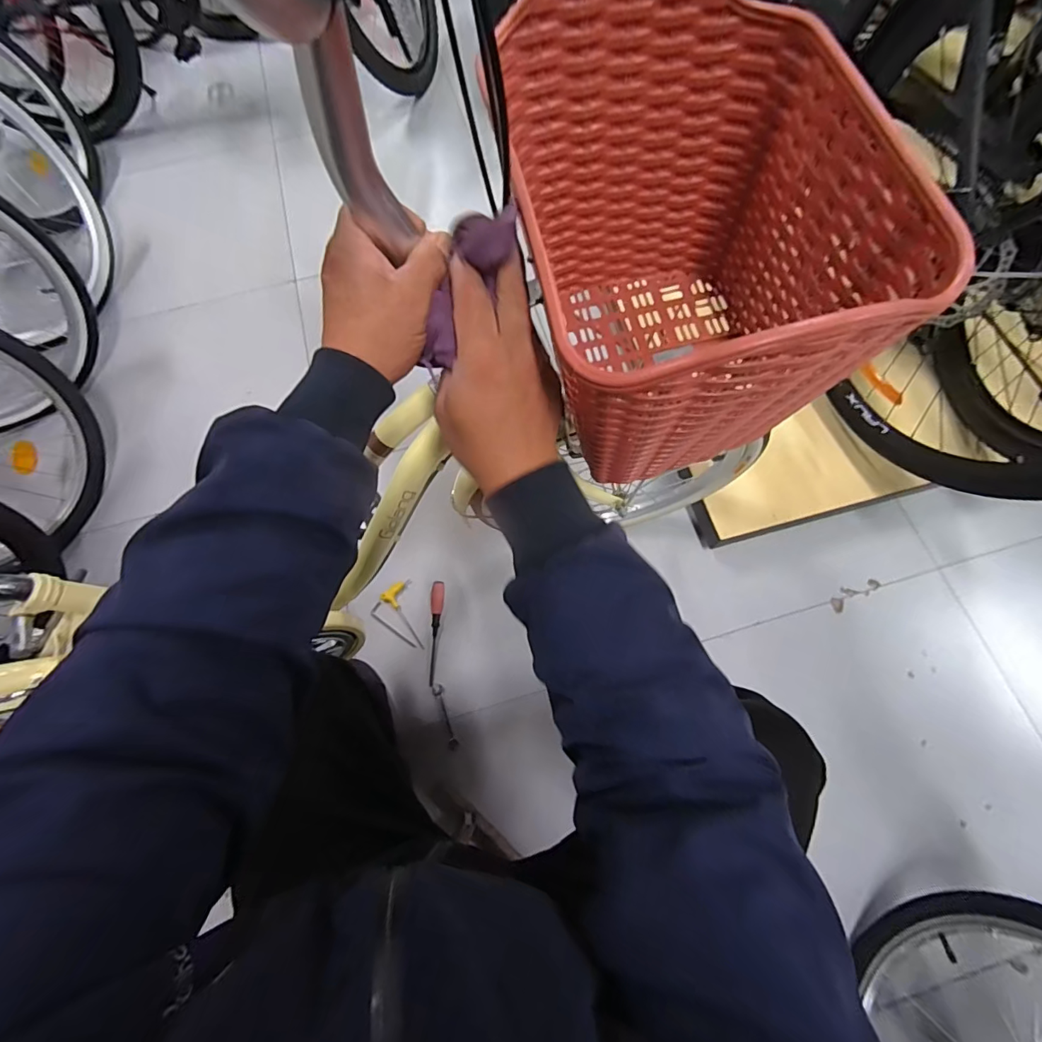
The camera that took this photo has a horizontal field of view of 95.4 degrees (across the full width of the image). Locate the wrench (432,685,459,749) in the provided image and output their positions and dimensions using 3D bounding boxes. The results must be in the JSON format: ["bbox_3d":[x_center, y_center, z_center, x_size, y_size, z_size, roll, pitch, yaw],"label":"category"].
[{"bbox_3d":[-0.146,0.380,0.924,0.022,0.009,0.122,-18,71,-6],"label":"wrench"}]

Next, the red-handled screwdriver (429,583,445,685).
[{"bbox_3d":[-0.176,0.226,0.967,0.027,0.021,0.204,2,70,1],"label":"red-handled screwdriver"}]

